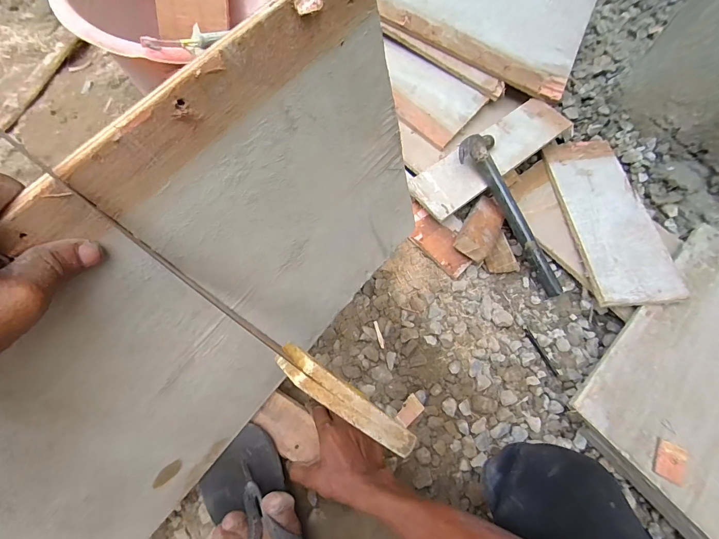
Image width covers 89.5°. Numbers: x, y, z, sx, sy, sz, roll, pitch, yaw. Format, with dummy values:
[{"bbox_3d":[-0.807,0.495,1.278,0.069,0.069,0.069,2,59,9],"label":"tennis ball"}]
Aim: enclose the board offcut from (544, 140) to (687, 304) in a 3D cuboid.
[{"bbox_3d":[0.434,-0.102,0.641,0.134,0.023,0.338,-6,59,6],"label":"board offcut"}]

